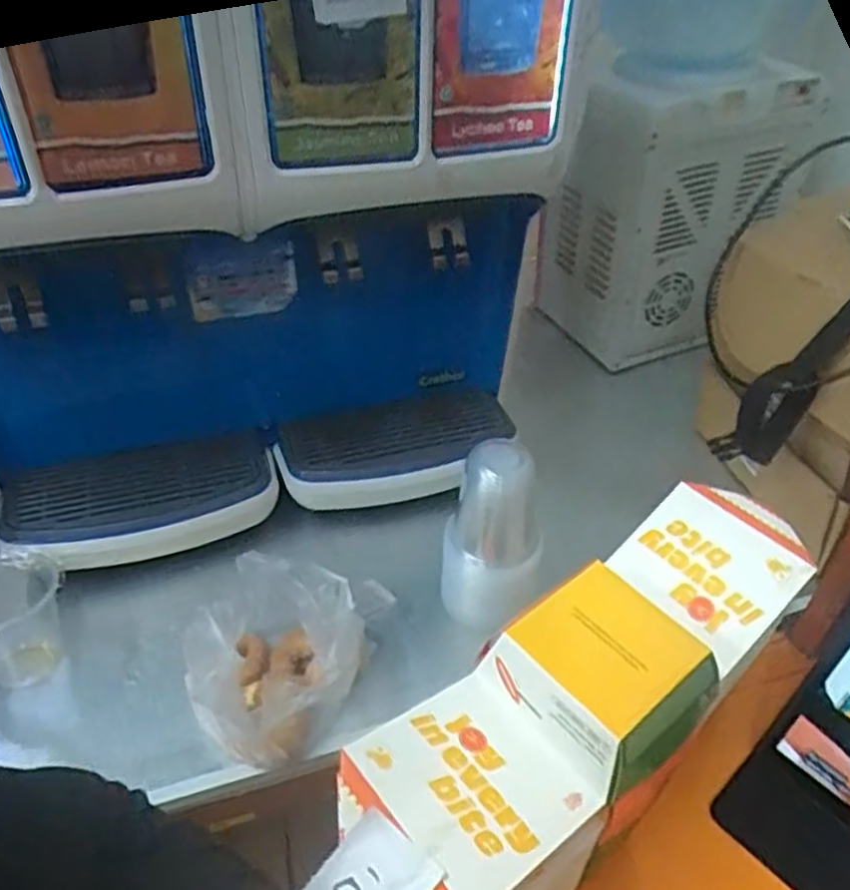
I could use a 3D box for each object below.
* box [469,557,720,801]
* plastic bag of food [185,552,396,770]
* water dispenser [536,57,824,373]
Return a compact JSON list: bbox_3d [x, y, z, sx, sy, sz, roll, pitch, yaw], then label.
[{"bbox_3d":[0.106,0.139,0.449,0.104,0.060,0.111,-29,48,-32],"label":"box"},{"bbox_3d":[-0.100,0.156,0.617,0.150,0.119,0.170,-3,39,-6],"label":"plastic bag of food"},{"bbox_3d":[0.305,-0.317,1.007,0.272,0.348,0.203,-13,42,-18],"label":"water dispenser"}]

